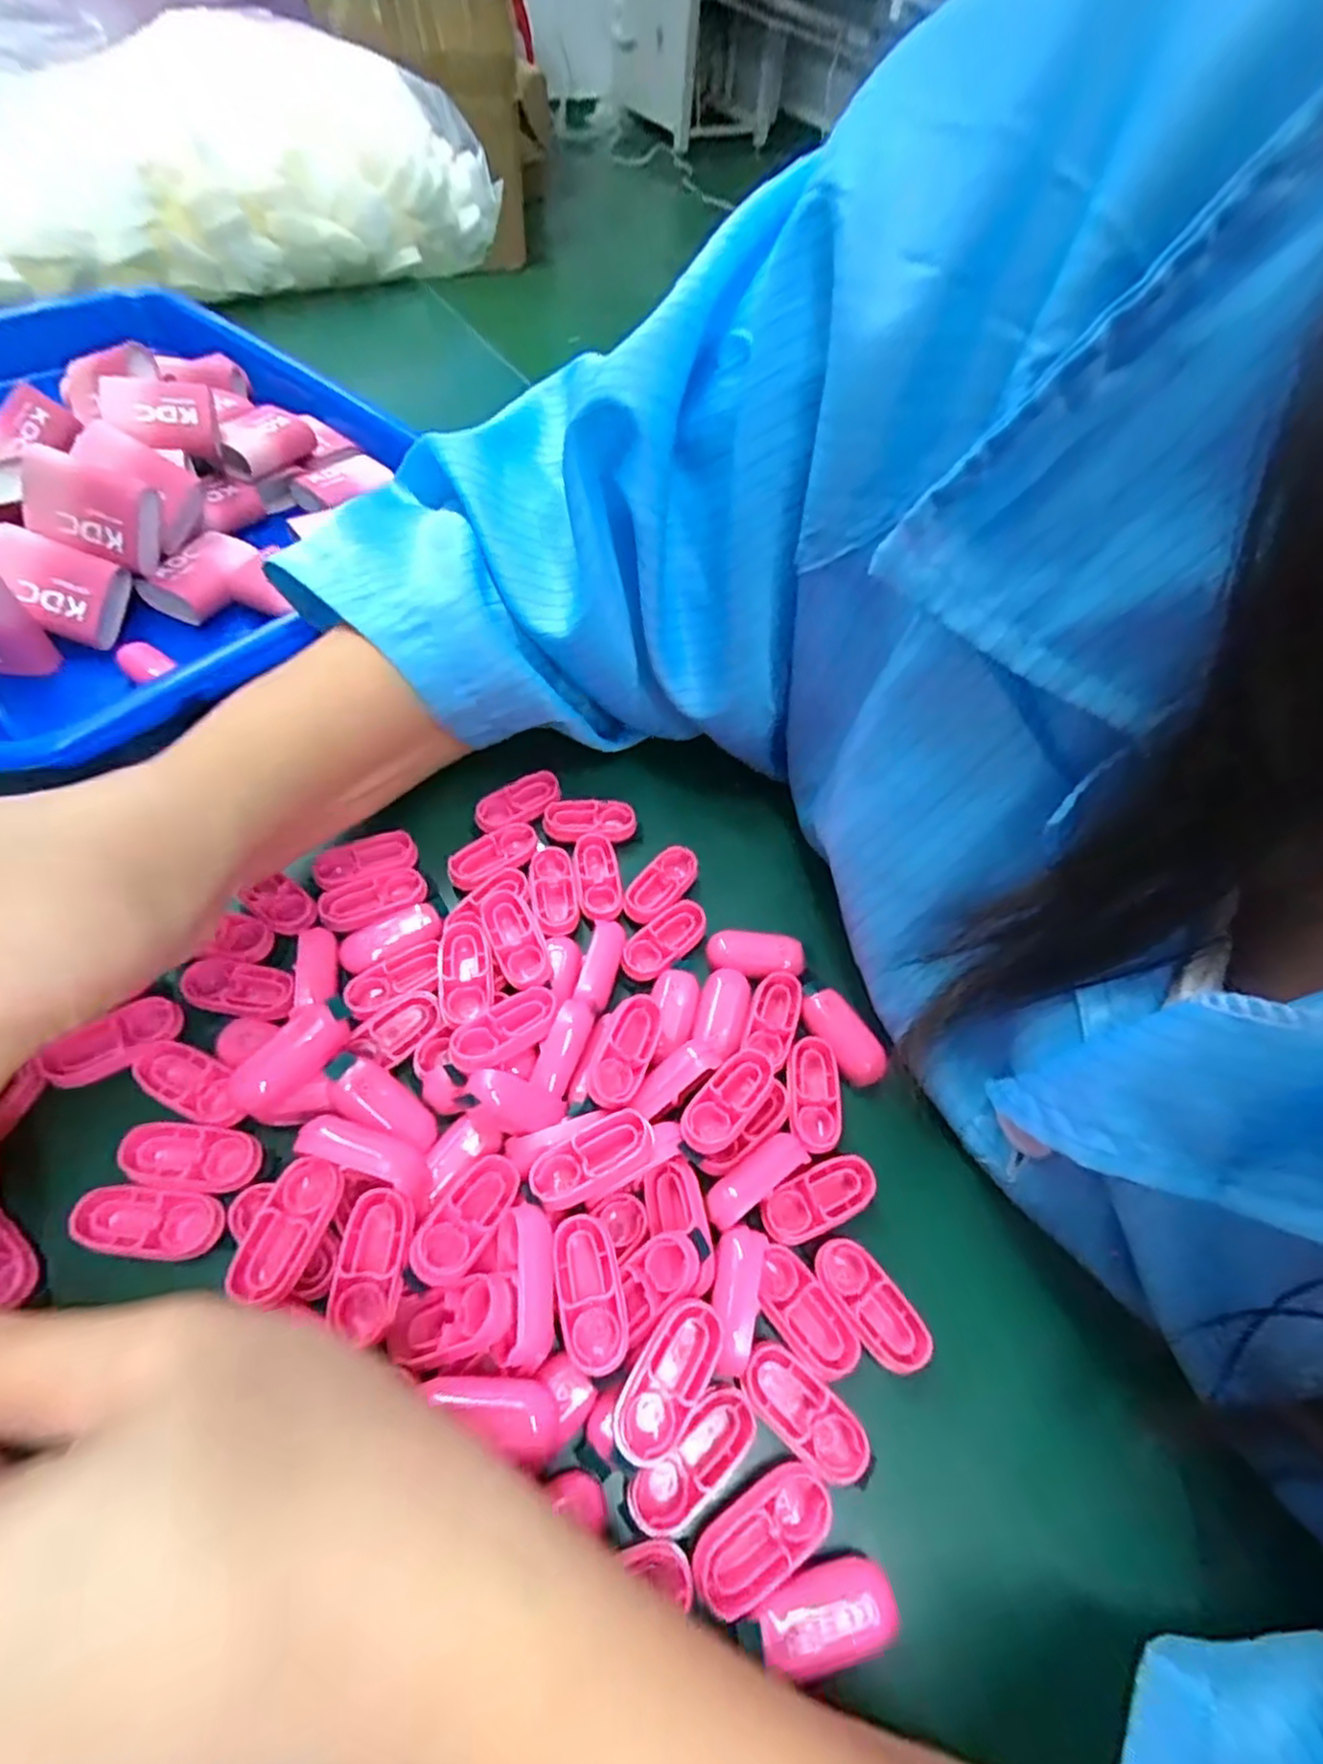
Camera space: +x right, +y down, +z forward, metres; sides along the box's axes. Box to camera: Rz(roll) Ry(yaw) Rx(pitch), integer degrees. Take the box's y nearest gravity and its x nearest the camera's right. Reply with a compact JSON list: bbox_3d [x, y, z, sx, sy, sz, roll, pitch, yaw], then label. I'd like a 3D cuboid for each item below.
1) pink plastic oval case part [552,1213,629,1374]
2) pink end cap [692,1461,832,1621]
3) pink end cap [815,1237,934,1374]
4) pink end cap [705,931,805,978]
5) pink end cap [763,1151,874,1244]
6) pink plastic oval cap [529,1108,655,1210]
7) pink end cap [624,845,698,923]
[{"bbox_3d":[-0.018,0.101,0.174,0.015,0.009,0.033,-10,57,-12],"label":"pink plastic oval case part"},{"bbox_3d":[0.023,0.148,0.160,0.033,0.008,0.016,-27,62,-22],"label":"pink end cap"},{"bbox_3d":[0.055,0.112,0.188,0.016,0.007,0.033,-31,64,-24],"label":"pink end cap"},{"bbox_3d":[0.032,0.027,0.245,0.032,0.013,0.014,7,56,-1],"label":"pink end cap"},{"bbox_3d":[0.045,0.092,0.203,0.035,0.011,0.015,-19,60,-17],"label":"pink end cap"},{"bbox_3d":[-0.018,0.074,0.189,0.033,0.009,0.015,-24,61,-20],"label":"pink plastic oval cap"},{"bbox_3d":[0.000,0.003,0.257,0.016,0.013,0.035,33,59,16],"label":"pink end cap"}]

